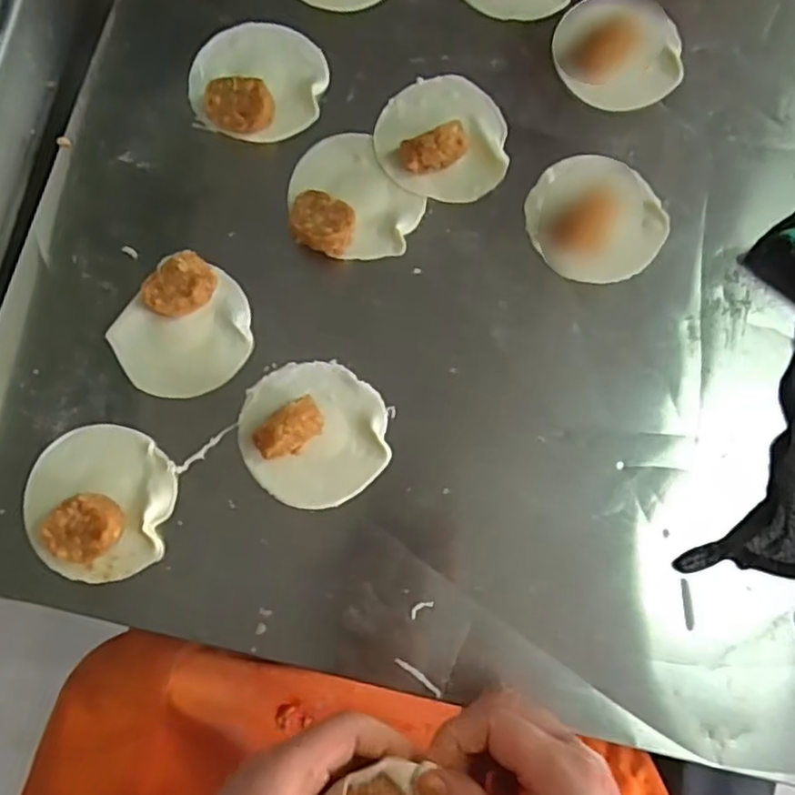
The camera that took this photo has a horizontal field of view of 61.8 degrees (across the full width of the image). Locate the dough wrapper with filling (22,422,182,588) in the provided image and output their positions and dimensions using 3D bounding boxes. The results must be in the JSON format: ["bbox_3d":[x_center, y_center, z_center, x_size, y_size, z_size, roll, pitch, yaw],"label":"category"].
[{"bbox_3d":[-0.170,0.058,0.370,0.080,0.025,0.084,9,78,1],"label":"dough wrapper with filling"}]

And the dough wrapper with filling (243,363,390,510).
[{"bbox_3d":[-0.049,0.018,0.377,0.081,0.031,0.085,0,78,-1],"label":"dough wrapper with filling"}]

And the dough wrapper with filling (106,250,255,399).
[{"bbox_3d":[-0.126,-0.039,0.390,0.080,0.024,0.069,-40,82,-8],"label":"dough wrapper with filling"}]

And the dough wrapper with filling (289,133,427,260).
[{"bbox_3d":[-0.027,-0.130,0.413,0.080,0.023,0.083,0,78,-1],"label":"dough wrapper with filling"}]

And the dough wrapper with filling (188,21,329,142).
[{"bbox_3d":[-0.092,-0.212,0.427,0.087,0.023,0.087,0,78,-1],"label":"dough wrapper with filling"}]

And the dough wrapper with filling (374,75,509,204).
[{"bbox_3d":[0.029,-0.173,0.419,0.082,0.030,0.086,2,78,-1],"label":"dough wrapper with filling"}]

